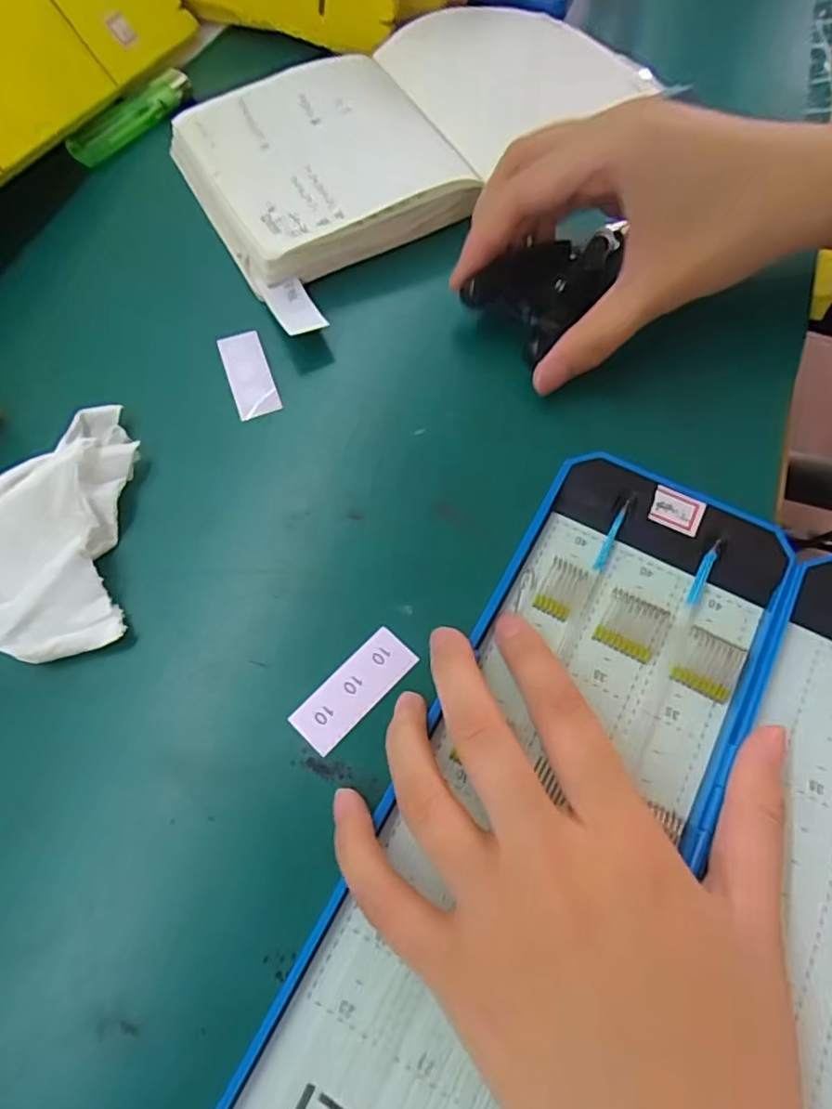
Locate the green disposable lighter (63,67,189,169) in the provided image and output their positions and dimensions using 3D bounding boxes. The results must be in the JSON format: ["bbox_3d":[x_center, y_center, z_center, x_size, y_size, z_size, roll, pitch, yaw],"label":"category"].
[{"bbox_3d":[-0.155,-0.238,0.321,0.019,0.015,0.076,40,73,17],"label":"green disposable lighter"}]

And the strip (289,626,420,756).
[{"bbox_3d":[-0.021,0.046,0.204,0.019,0.004,0.046,42,73,14],"label":"strip"}]

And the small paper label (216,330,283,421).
[{"bbox_3d":[-0.074,-0.080,0.259,0.018,0.004,0.046,-19,70,-9],"label":"small paper label"}]

